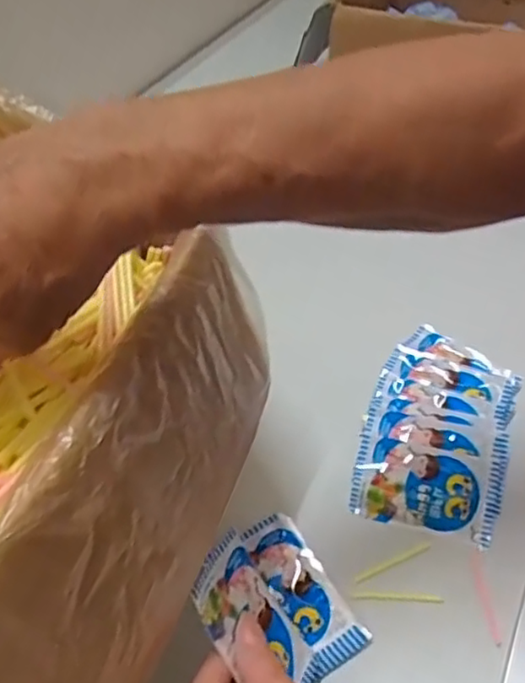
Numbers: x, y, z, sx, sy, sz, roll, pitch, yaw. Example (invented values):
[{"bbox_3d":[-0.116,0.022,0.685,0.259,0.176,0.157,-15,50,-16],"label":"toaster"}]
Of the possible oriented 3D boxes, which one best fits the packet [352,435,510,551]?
[{"bbox_3d":[0.124,0.113,0.481,0.108,0.009,0.059,12,72,13],"label":"packet"}]

